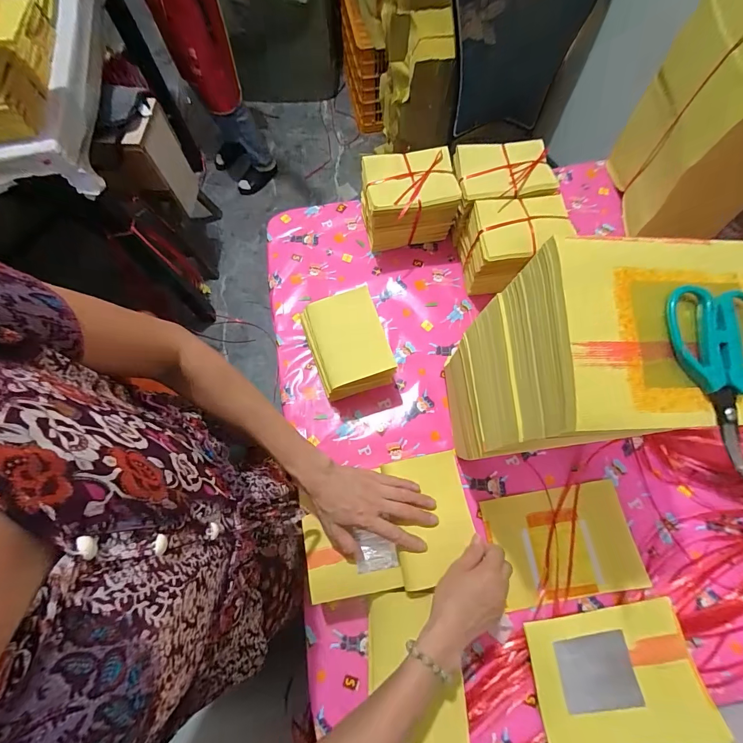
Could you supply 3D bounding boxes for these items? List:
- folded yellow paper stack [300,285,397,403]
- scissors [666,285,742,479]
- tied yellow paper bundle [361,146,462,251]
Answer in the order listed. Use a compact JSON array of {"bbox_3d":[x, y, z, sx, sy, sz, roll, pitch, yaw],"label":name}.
[{"bbox_3d":[-0.043,-0.045,0.654,0.127,0.102,0.166,-18,74,-5],"label":"folded yellow paper stack"},{"bbox_3d":[0.277,0.006,0.283,0.080,0.020,0.146,7,74,3],"label":"scissors"},{"bbox_3d":[0.070,-0.331,0.703,0.165,0.144,0.121,-10,73,-2],"label":"tied yellow paper bundle"}]

